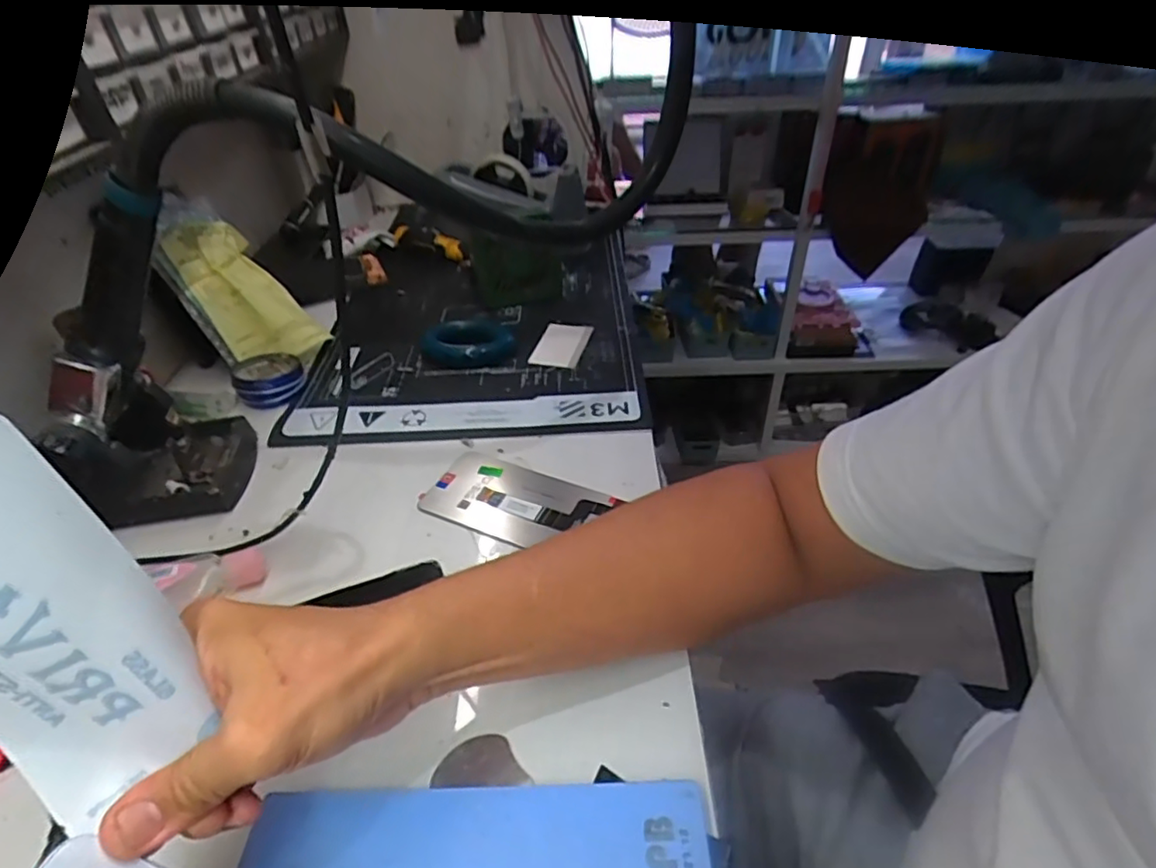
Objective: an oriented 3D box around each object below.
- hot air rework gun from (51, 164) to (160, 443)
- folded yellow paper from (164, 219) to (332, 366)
[{"bbox_3d":[-0.305,-0.081,0.393,0.041,0.172,0.027,13,26,-39],"label":"hot air rework gun"},{"bbox_3d":[-0.330,-0.137,0.602,0.033,0.159,0.081,-28,16,47],"label":"folded yellow paper"}]

